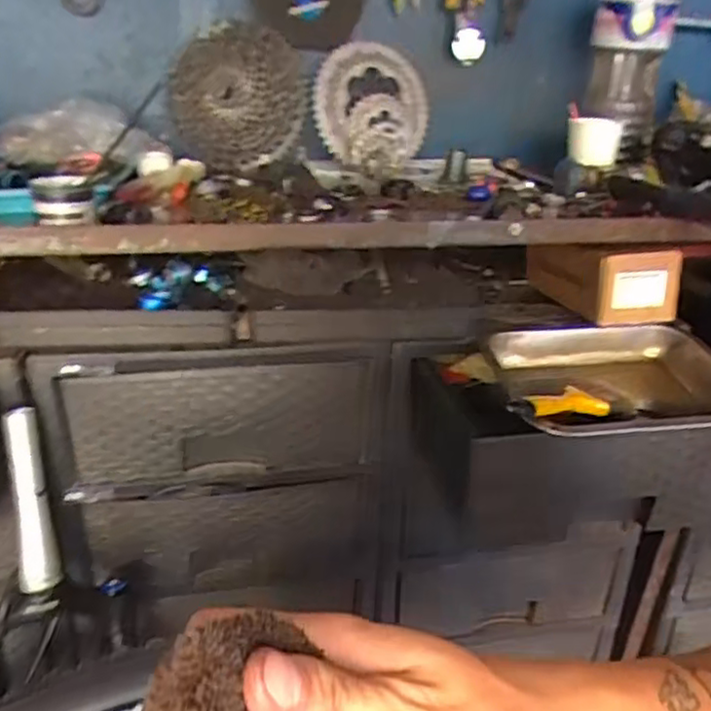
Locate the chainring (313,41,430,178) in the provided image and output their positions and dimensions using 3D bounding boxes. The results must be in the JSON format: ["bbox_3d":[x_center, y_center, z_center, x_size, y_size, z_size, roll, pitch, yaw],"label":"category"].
[{"bbox_3d":[0.026,-0.337,0.906,0.173,0.160,0.044,-24,34,-19],"label":"chainring"}]

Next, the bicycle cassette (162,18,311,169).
[{"bbox_3d":[-0.155,-0.331,0.860,0.172,0.164,0.066,11,25,18],"label":"bicycle cassette"}]

